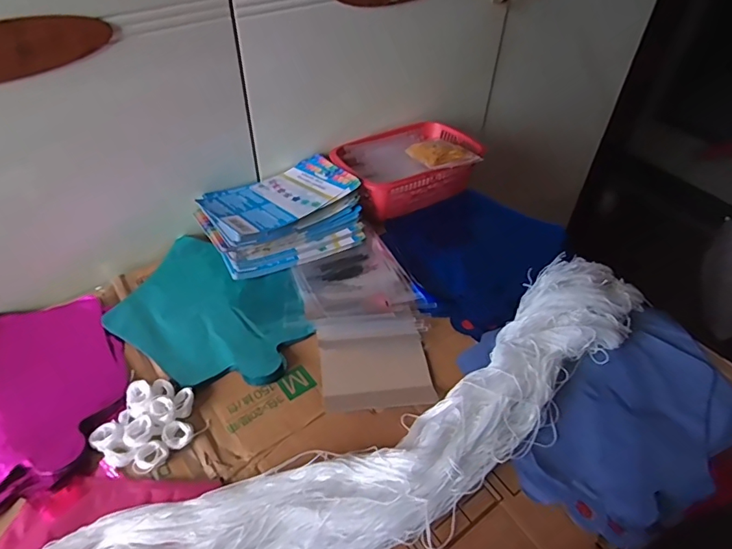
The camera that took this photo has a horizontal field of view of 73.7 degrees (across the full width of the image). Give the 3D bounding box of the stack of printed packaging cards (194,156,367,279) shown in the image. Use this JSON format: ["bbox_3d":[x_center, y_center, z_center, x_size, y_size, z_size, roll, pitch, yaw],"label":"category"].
[{"bbox_3d":[-0.113,-0.084,0.661,0.204,0.065,0.147,-24,50,-24],"label":"stack of printed packaging cards"}]

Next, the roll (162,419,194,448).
[{"bbox_3d":[-0.176,0.150,0.458,0.026,0.010,0.024,-33,54,-30],"label":"roll"}]

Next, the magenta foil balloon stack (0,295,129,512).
[{"bbox_3d":[-0.365,0.123,0.492,0.229,0.024,0.239,-10,46,-12],"label":"magenta foil balloon stack"}]

